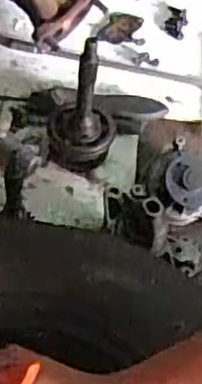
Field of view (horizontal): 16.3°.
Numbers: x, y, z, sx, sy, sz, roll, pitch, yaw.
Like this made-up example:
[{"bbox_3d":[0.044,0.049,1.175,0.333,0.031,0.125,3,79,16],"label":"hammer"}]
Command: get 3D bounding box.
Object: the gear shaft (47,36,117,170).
[{"bbox_3d":[-0.020,-0.113,0.832,0.083,0.166,0.095,2,54,-3],"label":"gear shaft"}]

